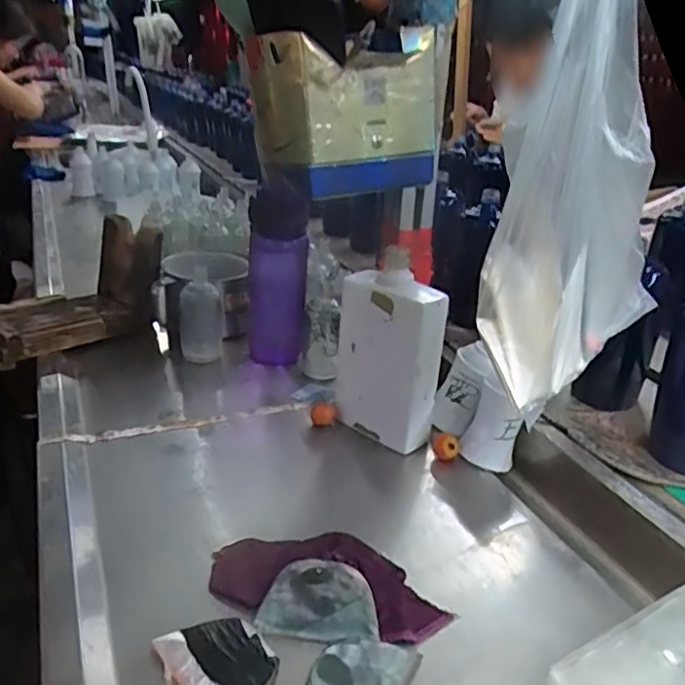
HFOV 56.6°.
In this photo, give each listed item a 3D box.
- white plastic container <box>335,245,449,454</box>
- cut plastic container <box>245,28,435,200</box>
[{"bbox_3d":[0.047,0.013,0.675,0.108,0.187,0.052,25,33,38],"label":"white plastic container"},{"bbox_3d":[-0.002,-0.218,0.613,0.158,0.130,0.119,-10,28,-24],"label":"cut plastic container"}]

